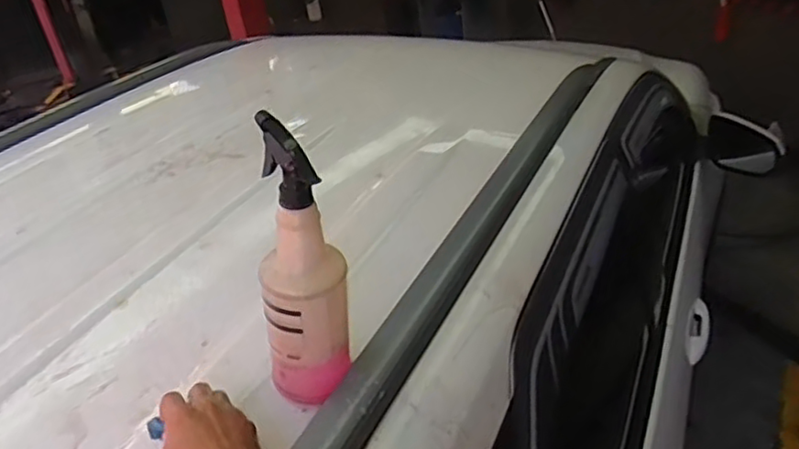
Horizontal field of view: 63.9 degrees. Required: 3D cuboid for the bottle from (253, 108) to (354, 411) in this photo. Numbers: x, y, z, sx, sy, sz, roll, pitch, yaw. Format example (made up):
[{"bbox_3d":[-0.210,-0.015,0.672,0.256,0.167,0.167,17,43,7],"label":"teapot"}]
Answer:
[{"bbox_3d":[-0.102,0.046,0.613,0.092,0.273,0.079,-17,33,-14],"label":"bottle"}]

